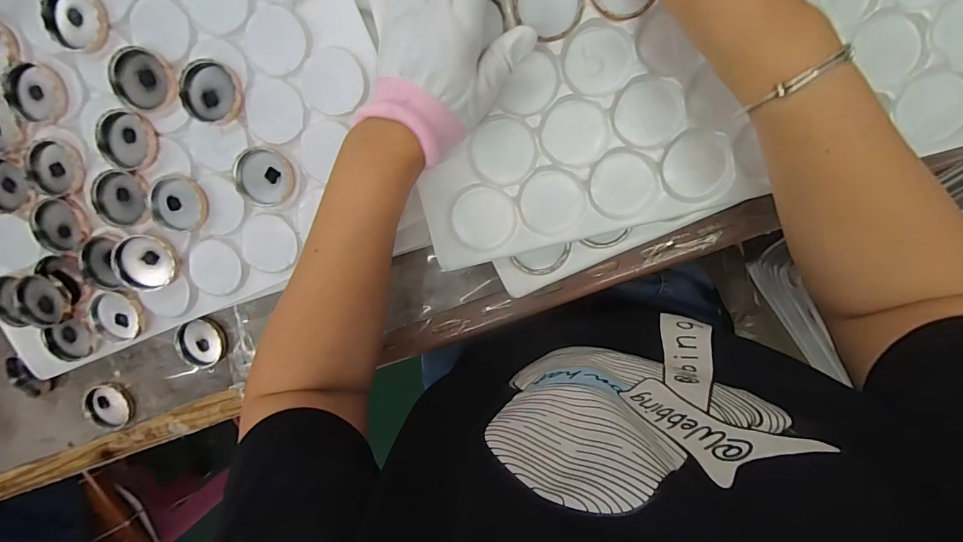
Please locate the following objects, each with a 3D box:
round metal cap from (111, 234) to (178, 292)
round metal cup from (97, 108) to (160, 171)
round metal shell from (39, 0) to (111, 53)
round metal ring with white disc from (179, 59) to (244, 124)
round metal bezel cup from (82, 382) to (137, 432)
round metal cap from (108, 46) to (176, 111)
[{"bbox_3d":[-0.296,-0.007,0.385,0.051,0.011,0.048,1,102,4],"label":"round metal cap"},{"bbox_3d":[-0.300,-0.110,0.368,0.048,0.007,0.046,1,102,4],"label":"round metal cup"},{"bbox_3d":[-0.326,-0.202,0.349,0.045,0.011,0.046,1,102,4],"label":"round metal shell"},{"bbox_3d":[-0.219,-0.144,0.353,0.047,0.008,0.045,1,102,4],"label":"round metal ring with white disc"},{"bbox_3d":[-0.385,0.141,0.453,0.049,0.011,0.051,1,102,4],"label":"round metal bezel cup"},{"bbox_3d":[-0.275,-0.155,0.353,0.048,0.010,0.044,9,103,2],"label":"round metal cap"}]

